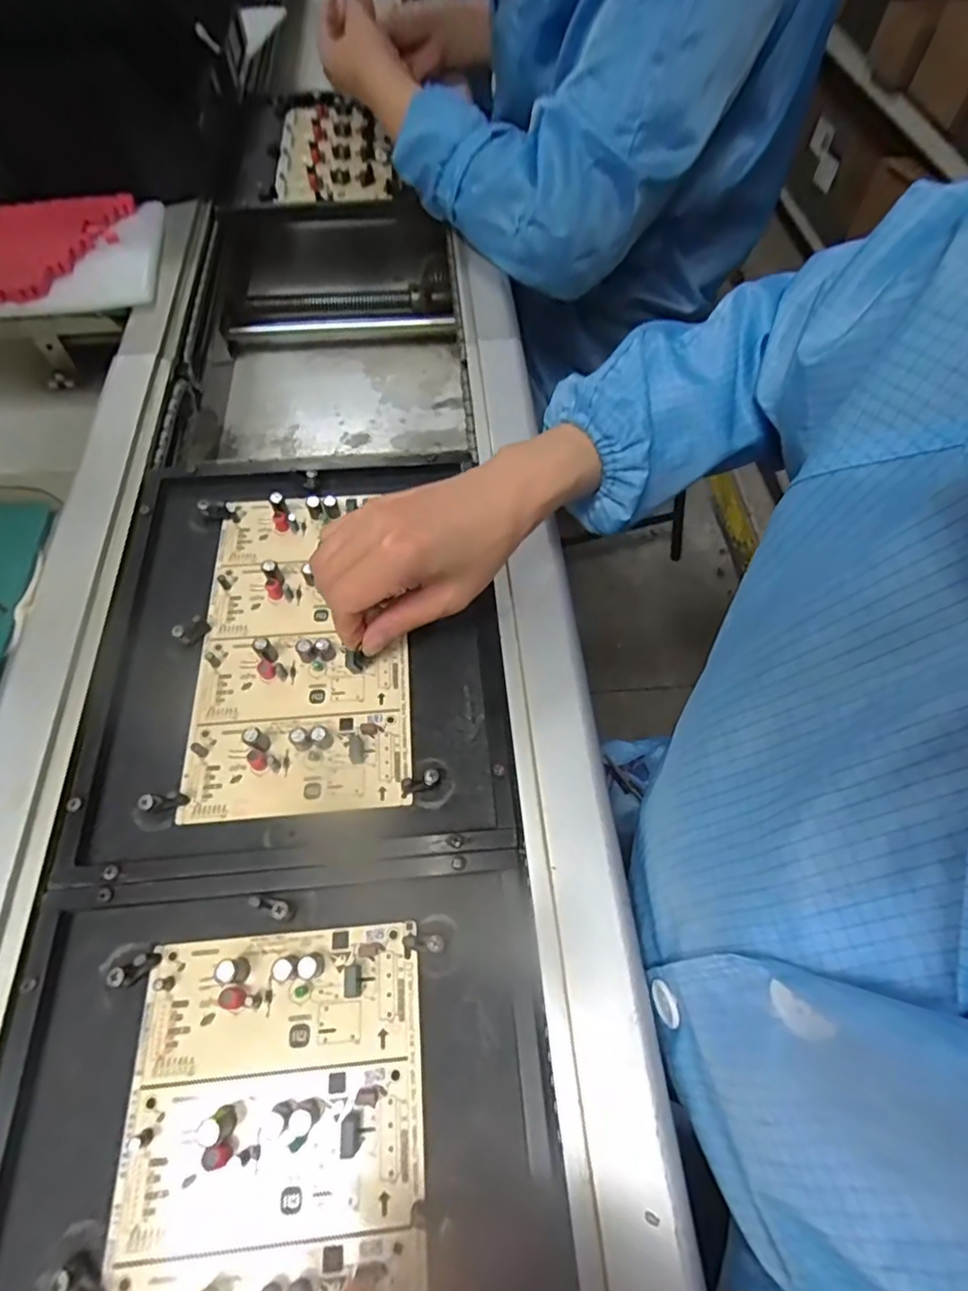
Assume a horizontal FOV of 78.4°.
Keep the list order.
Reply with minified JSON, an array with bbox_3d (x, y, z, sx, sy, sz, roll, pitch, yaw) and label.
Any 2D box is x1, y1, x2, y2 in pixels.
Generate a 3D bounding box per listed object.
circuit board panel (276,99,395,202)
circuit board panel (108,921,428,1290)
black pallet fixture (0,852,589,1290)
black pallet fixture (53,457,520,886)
[{"bbox_3d":[-0.164,-0.546,0.650,0.118,0.019,0.195,-5,60,-4],"label":"circuit board panel"},{"bbox_3d":[-0.085,0.233,0.234,0.119,0.017,0.213,-4,59,-4],"label":"circuit board panel"},{"bbox_3d":[-0.082,0.234,0.233,0.232,0.023,0.275,-4,59,-3],"label":"black pallet fixture"},{"bbox_3d":[-0.106,-0.009,0.367,0.235,0.019,0.275,-2,62,-5],"label":"black pallet fixture"}]

